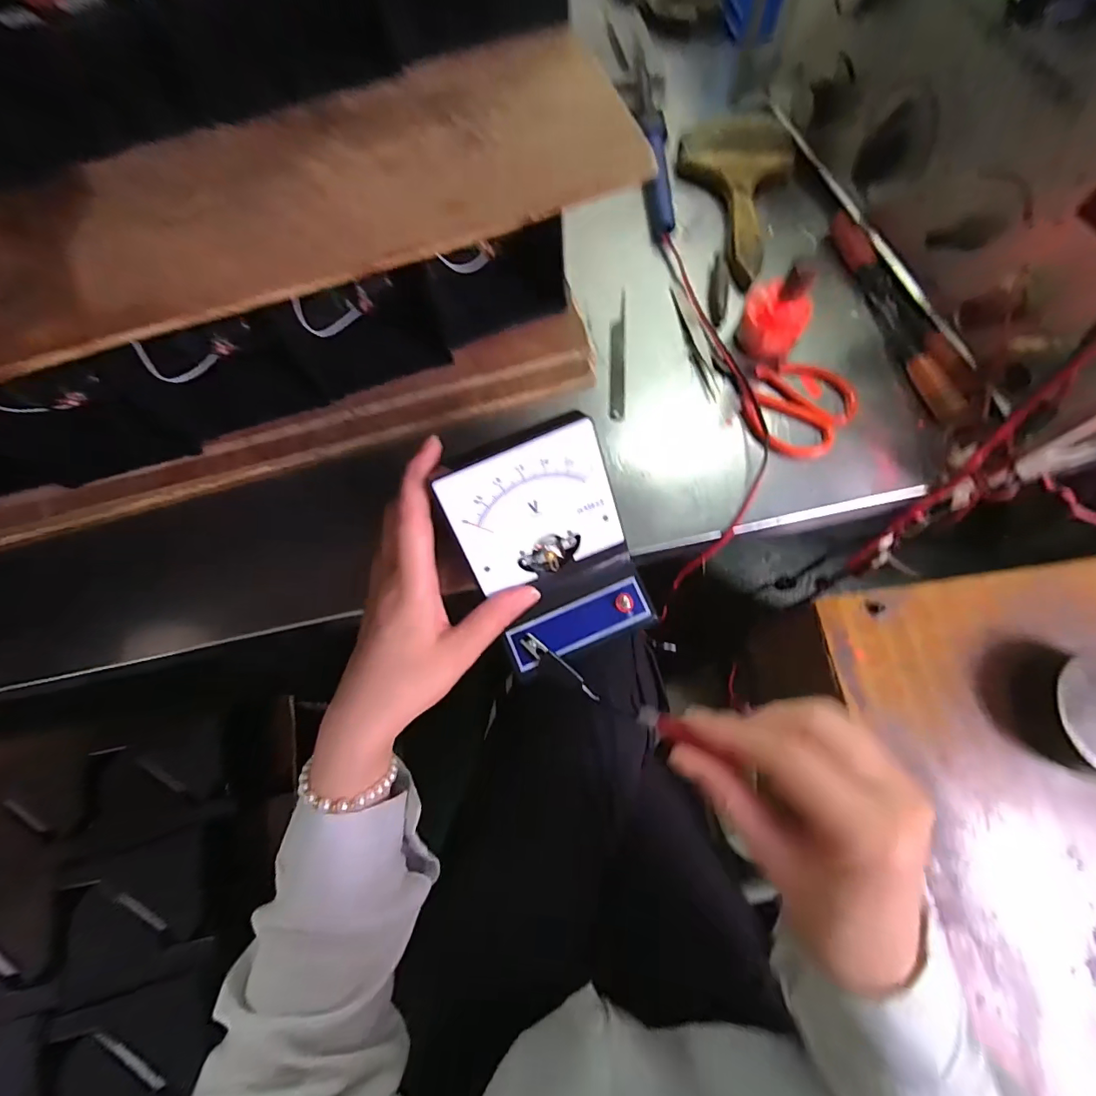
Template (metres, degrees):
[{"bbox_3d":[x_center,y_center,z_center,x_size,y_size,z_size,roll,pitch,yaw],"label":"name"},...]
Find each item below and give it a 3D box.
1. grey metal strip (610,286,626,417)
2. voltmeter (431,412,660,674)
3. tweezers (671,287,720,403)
[{"bbox_3d":[0.056,-0.156,0.388,0.012,0.004,0.122,2,71,3],"label":"grey metal strip"},{"bbox_3d":[0.003,0.003,0.281,0.090,0.083,0.108,-23,72,-6],"label":"voltmeter"},{"bbox_3d":[0.115,-0.163,0.388,0.010,0.006,0.106,-15,71,-3],"label":"tweezers"}]

